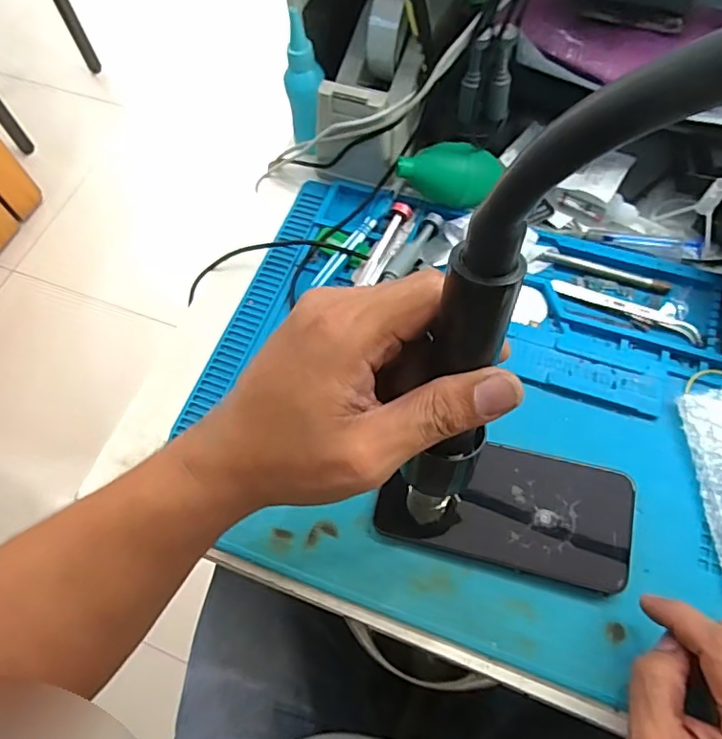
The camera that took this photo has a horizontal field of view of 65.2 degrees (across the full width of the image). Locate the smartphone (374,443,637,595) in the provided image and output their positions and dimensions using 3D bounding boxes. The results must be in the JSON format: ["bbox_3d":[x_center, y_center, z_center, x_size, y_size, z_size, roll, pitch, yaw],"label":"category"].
[{"bbox_3d":[0.094,0.090,0.373,0.157,0.015,0.075,12,66,8],"label":"smartphone"}]

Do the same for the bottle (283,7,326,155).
[{"bbox_3d":[-0.048,-0.238,0.470,0.029,0.101,0.030,5,44,5],"label":"bottle"}]

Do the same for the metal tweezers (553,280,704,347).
[{"bbox_3d":[0.203,-0.046,0.433,0.113,0.007,0.014,23,68,13],"label":"metal tweezers"}]

